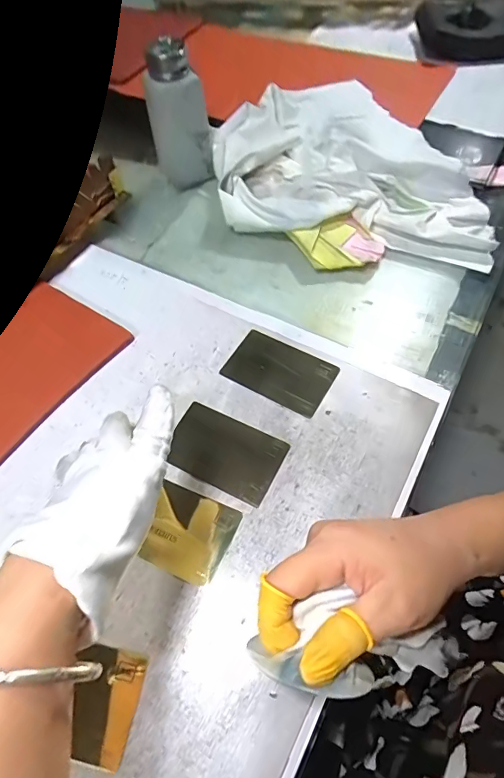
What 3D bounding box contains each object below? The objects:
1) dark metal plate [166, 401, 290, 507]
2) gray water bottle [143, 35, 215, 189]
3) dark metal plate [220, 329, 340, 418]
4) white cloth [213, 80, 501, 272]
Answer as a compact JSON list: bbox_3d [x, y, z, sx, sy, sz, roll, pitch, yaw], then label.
[{"bbox_3d":[-0.021,0.044,0.325,0.083,0.004,0.052,23,62,18],"label":"dark metal plate"},{"bbox_3d":[-0.075,-0.278,0.461,0.056,0.128,0.048,-23,59,-10],"label":"gray water bottle"},{"bbox_3d":[0.022,-0.016,0.361,0.085,0.004,0.053,26,63,19],"label":"dark metal plate"},{"bbox_3d":[0.107,-0.248,0.476,0.291,0.049,0.242,11,59,11],"label":"white cloth"}]

